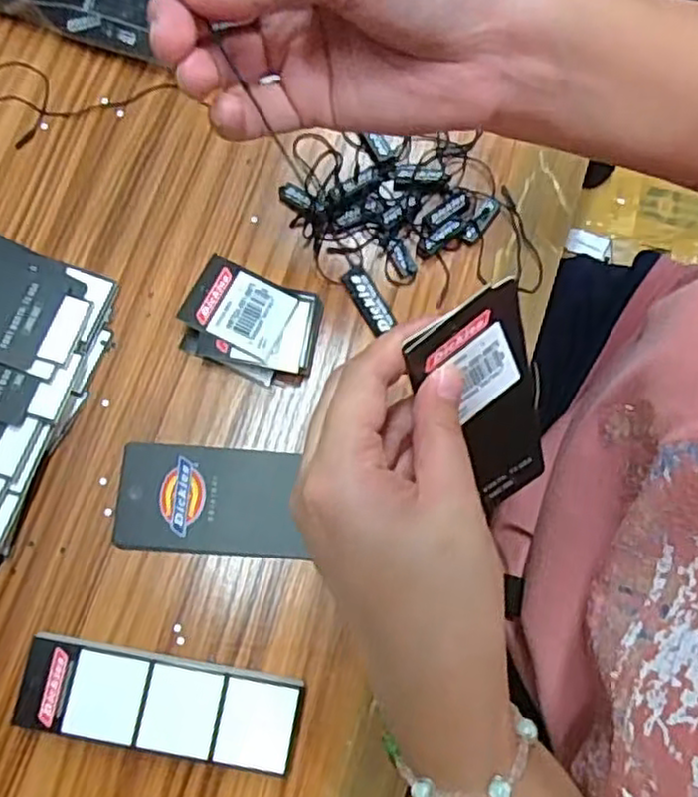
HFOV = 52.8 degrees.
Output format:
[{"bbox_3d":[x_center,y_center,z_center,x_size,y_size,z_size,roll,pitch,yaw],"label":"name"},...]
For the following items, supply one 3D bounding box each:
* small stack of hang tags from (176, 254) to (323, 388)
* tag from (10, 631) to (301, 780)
[{"bbox_3d":[-0.047,-0.036,0.347,0.065,0.017,0.048,20,78,3],"label":"small stack of hang tags"},{"bbox_3d":[-0.082,0.132,0.309,0.119,0.017,0.038,11,78,1],"label":"tag"}]

